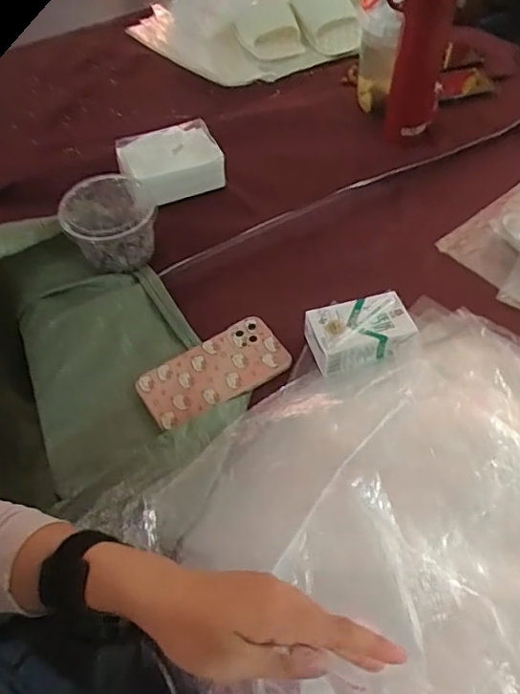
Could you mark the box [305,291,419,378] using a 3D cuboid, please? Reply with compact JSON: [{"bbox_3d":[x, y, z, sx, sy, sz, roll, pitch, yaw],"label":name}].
[{"bbox_3d":[0.111,-0.015,0.615,0.109,0.041,0.067,-11,54,-7],"label":"box"}]

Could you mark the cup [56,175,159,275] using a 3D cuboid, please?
[{"bbox_3d":[-0.185,-0.159,0.686,0.113,0.086,0.097,-16,55,-10],"label":"cup"}]

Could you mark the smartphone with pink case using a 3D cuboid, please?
[{"bbox_3d":[-0.050,0.027,0.609,0.161,0.011,0.081,-28,58,-19],"label":"smartphone with pink case"}]

